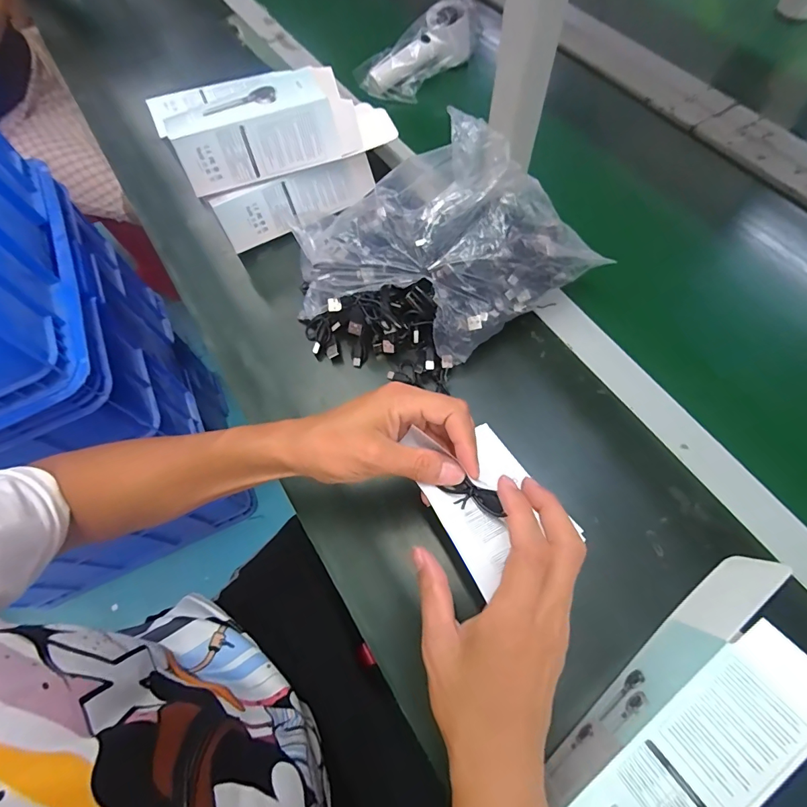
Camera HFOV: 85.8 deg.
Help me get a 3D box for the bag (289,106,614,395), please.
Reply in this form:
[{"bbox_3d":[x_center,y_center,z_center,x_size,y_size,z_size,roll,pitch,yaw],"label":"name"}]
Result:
[{"bbox_3d":[0.026,-0.146,0.404,0.262,0.140,0.208,-23,66,-7],"label":"bag"}]

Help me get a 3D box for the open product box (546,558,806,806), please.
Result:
[{"bbox_3d":[0.184,0.200,0.277,0.227,0.067,0.068,-37,69,-13],"label":"open product box"}]

